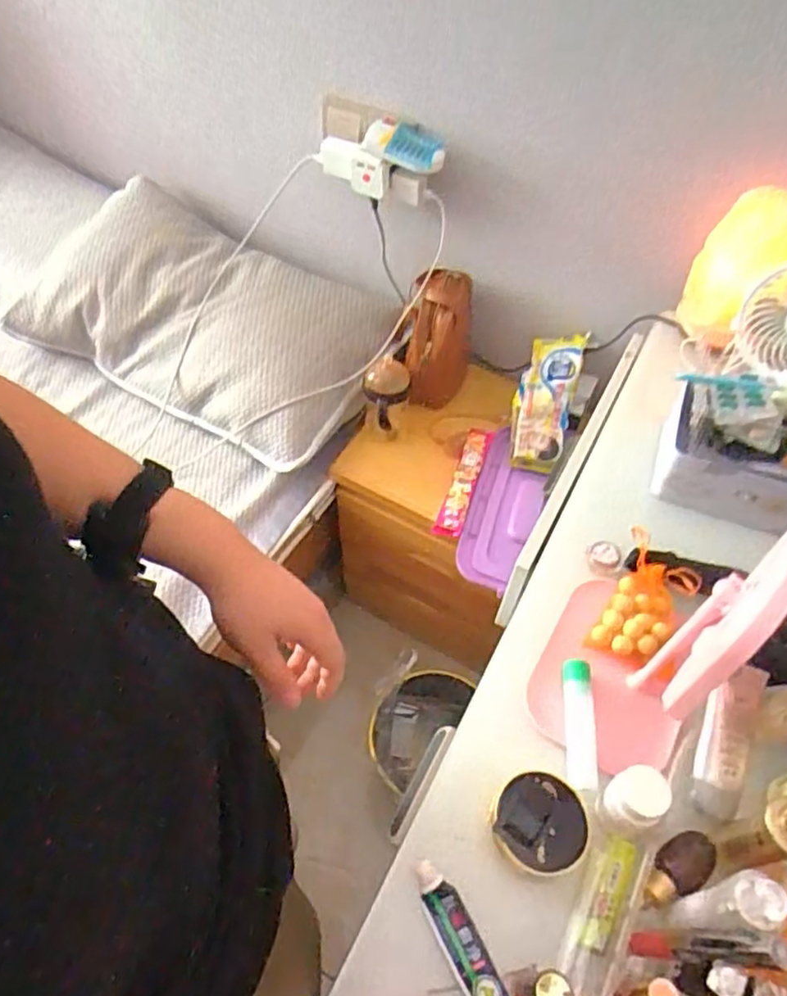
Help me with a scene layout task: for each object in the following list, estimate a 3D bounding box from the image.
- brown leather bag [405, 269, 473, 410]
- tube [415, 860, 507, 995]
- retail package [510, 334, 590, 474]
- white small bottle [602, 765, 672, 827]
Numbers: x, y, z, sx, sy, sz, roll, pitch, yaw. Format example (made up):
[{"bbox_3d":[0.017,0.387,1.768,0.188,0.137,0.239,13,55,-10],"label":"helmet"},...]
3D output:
[{"bbox_3d":[0.077,-0.275,1.110,0.102,0.203,0.117,2,53,-1],"label":"brown leather bag"},{"bbox_3d":[0.050,0.321,0.466,0.028,0.016,0.112,-23,58,-19],"label":"tube"},{"bbox_3d":[0.247,-0.159,1.066,0.089,0.032,0.233,15,81,8],"label":"retail package"},{"bbox_3d":[0.182,0.233,0.496,0.037,0.066,0.036,1,53,-2],"label":"white small bottle"}]

